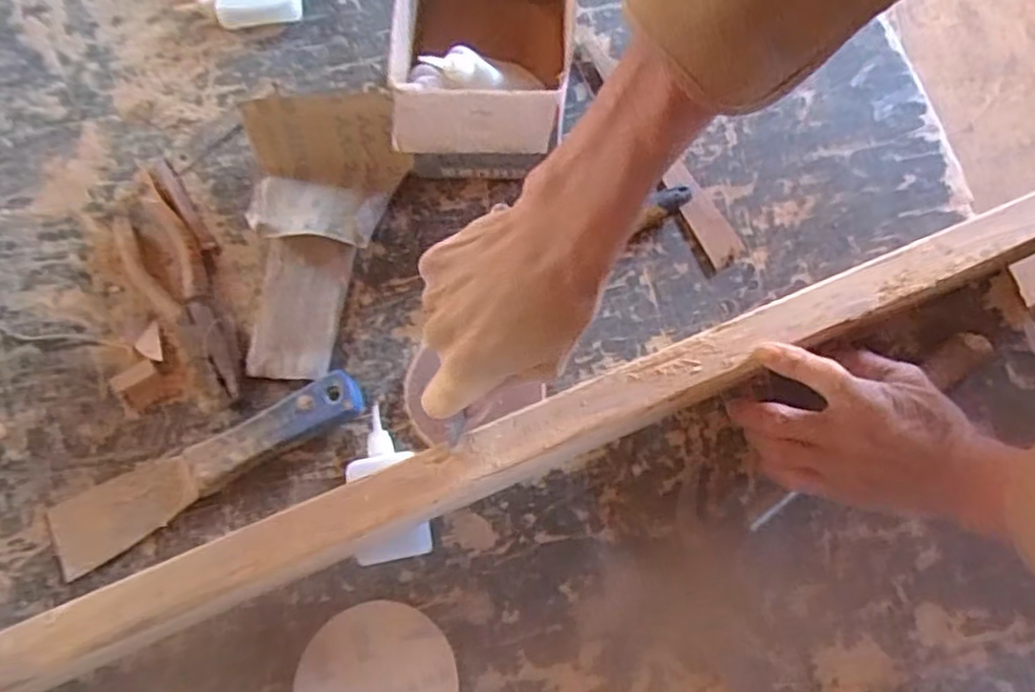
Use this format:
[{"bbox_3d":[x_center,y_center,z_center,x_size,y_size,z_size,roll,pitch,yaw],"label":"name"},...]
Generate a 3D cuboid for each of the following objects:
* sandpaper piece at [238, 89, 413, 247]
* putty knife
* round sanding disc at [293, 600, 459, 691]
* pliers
[{"bbox_3d":[-0.140,-0.127,0.494,0.107,0.060,0.101,2,72,2],"label":"sandpaper piece"},{"bbox_3d":[-0.202,0.074,0.452,0.213,0.023,0.046,-29,74,-8],"label":"putty knife"},{"bbox_3d":[-0.085,0.205,0.420,0.093,0.004,0.093,0,72,1],"label":"round sanding disc"},{"bbox_3d":[-0.238,-0.052,0.497,0.059,0.012,0.187,-33,74,-9],"label":"pliers"}]

